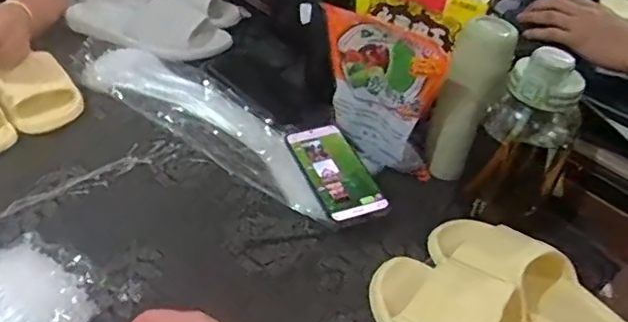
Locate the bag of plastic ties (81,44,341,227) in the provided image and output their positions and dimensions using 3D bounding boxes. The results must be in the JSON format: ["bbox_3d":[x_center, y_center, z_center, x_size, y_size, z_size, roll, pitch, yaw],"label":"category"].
[{"bbox_3d":[-0.135,-0.061,0.802,0.439,0.035,0.120,28,45,24],"label":"bag of plastic ties"}]

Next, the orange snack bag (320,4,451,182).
[{"bbox_3d":[0.076,-0.089,0.729,0.040,0.180,0.171,-29,52,-34],"label":"orange snack bag"}]

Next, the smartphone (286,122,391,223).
[{"bbox_3d":[0.025,0.010,0.709,0.071,0.013,0.161,-19,46,-14],"label":"smartphone"}]

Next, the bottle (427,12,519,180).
[{"bbox_3d":[0.185,-0.073,0.713,0.069,0.184,0.071,19,42,14],"label":"bottle"}]

